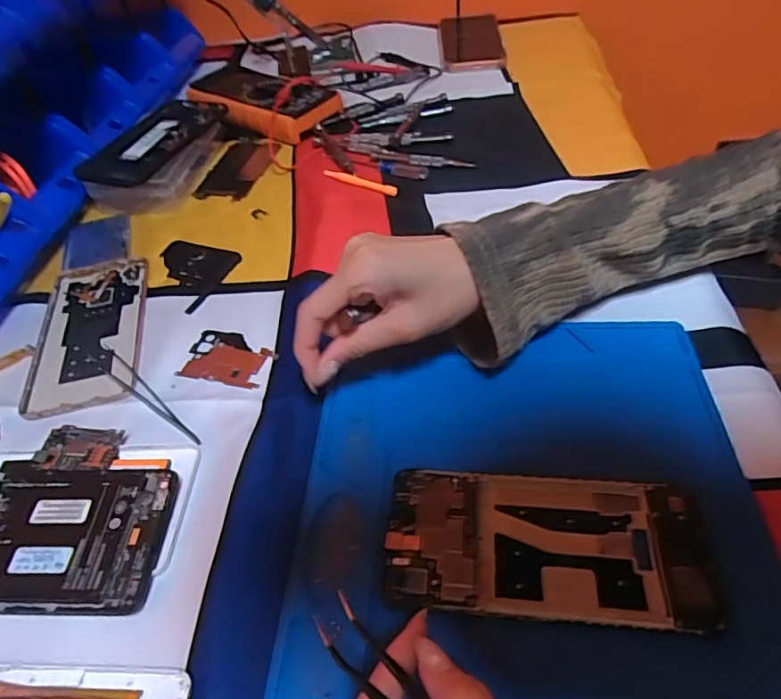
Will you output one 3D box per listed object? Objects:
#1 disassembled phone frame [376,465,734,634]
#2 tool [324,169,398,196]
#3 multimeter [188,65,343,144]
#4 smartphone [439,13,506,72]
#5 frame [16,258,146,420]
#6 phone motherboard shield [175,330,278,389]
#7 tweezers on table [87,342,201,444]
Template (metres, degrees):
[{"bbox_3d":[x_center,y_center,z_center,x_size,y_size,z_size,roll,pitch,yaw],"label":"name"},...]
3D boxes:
[{"bbox_3d":[0.075,0.094,0.260,0.151,0.010,0.070,2,49,8],"label":"disassembled phone frame"},{"bbox_3d":[-0.030,-0.160,0.502,0.086,0.006,0.011,27,56,27],"label":"tool"},{"bbox_3d":[-0.144,-0.284,0.603,0.174,0.039,0.079,24,55,25],"label":"multimeter"},{"bbox_3d":[0.109,-0.409,0.706,0.086,0.015,0.169,-1,48,5],"label":"smartphone"},{"bbox_3d":[-0.225,-0.017,0.398,0.076,0.007,0.154,-14,48,-7],"label":"frame"},{"bbox_3d":[-0.112,0.006,0.369,0.062,0.004,0.043,9,50,14],"label":"phone motherboard shield"},{"bbox_3d":[-0.166,0.027,0.350,0.126,0.005,0.014,32,59,30],"label":"tweezers on table"}]

